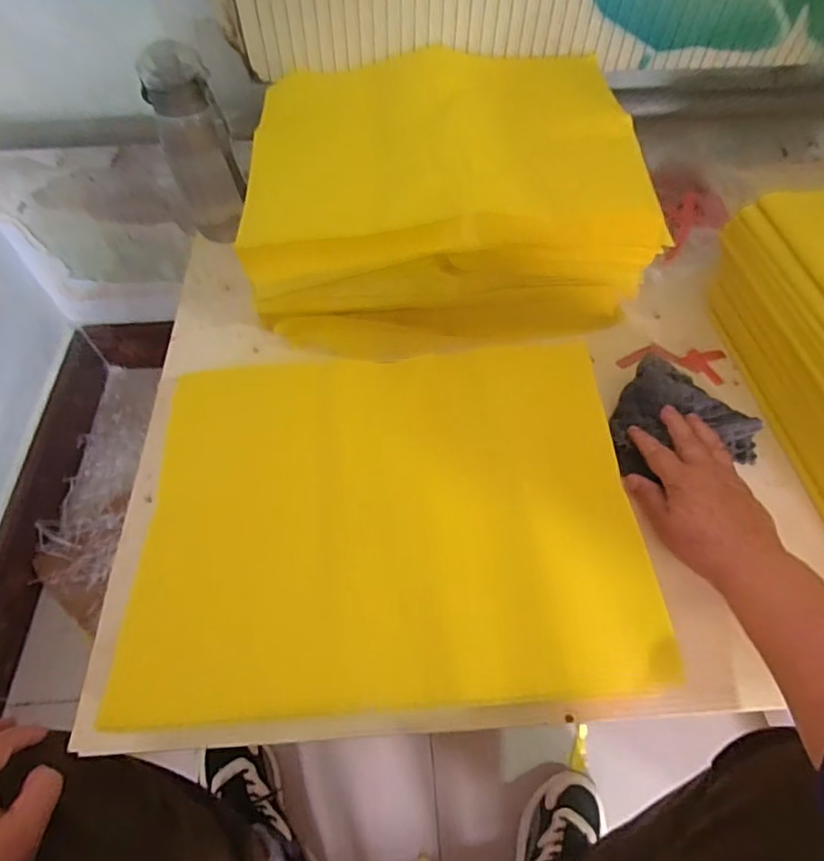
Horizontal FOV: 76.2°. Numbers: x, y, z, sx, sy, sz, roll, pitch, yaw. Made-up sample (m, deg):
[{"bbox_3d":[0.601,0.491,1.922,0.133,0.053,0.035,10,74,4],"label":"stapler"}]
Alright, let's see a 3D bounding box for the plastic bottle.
[{"bbox_3d":[-0.232,-0.303,0.578,0.072,0.185,0.062,-21,60,-12],"label":"plastic bottle"}]

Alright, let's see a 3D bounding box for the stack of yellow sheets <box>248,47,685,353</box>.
[{"bbox_3d":[0.031,-0.244,0.550,0.354,0.159,0.272,-2,57,-1],"label":"stack of yellow sheets"}]

